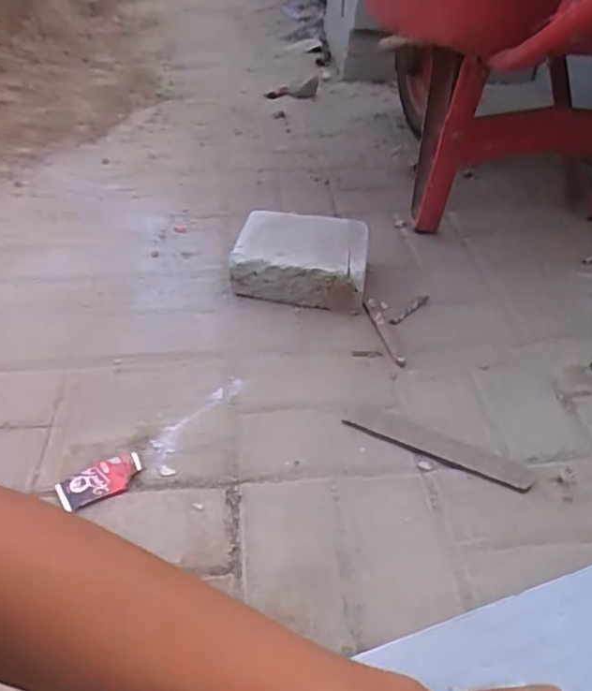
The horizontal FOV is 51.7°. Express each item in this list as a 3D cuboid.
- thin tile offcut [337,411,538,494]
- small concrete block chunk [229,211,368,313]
[{"bbox_3d":[0.165,0.117,0.703,0.208,0.014,0.040,17,43,21],"label":"thin tile offcut"},{"bbox_3d":[0.014,-0.134,0.953,0.202,0.098,0.137,10,41,13],"label":"small concrete block chunk"}]

